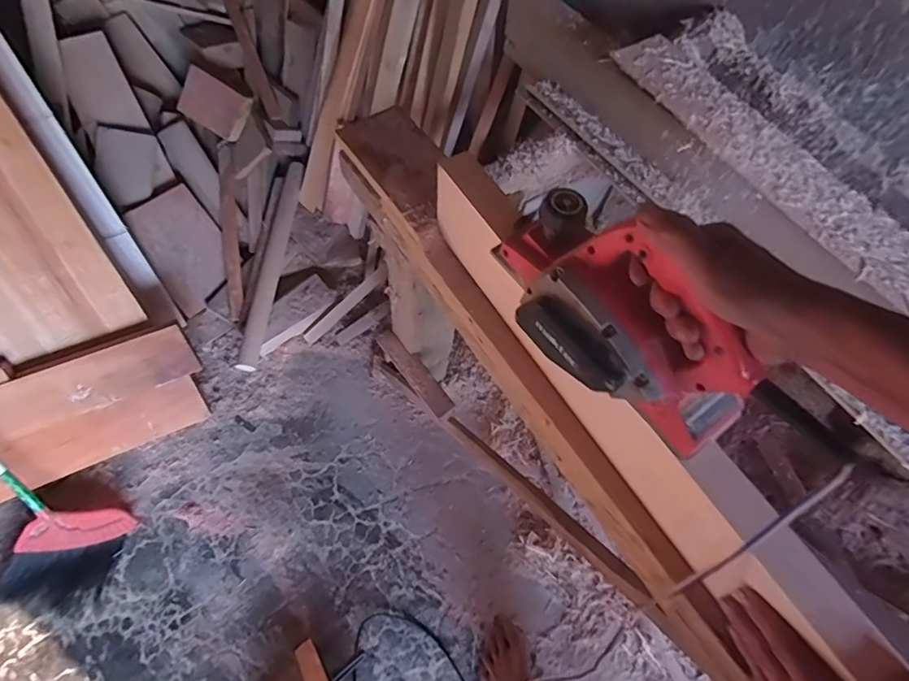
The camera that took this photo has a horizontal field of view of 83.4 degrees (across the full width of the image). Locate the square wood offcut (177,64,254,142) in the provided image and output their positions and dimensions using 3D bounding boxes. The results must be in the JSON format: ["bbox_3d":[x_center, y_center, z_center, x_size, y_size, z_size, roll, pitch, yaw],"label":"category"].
[{"bbox_3d":[-0.631,-0.622,1.346,0.164,0.030,0.124,29,107,-18],"label":"square wood offcut"}]

